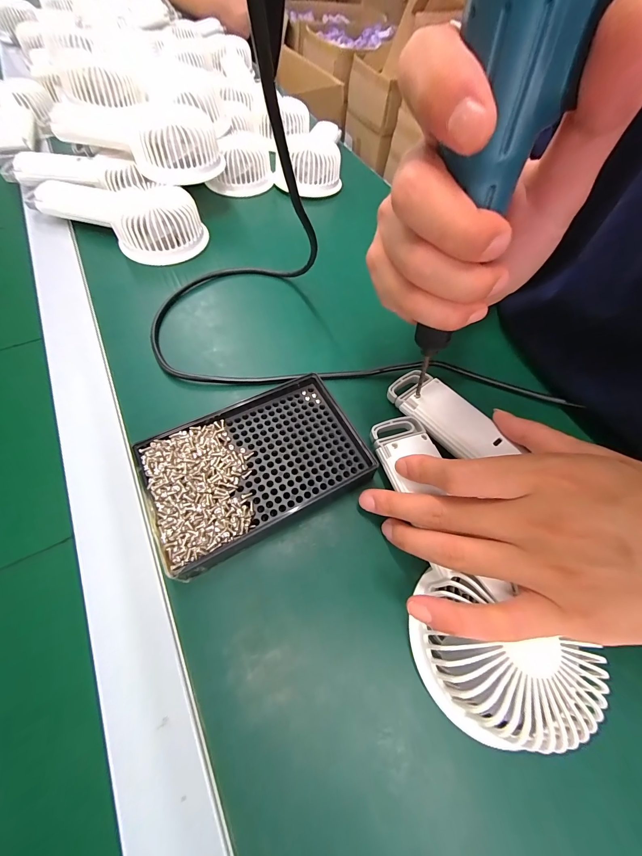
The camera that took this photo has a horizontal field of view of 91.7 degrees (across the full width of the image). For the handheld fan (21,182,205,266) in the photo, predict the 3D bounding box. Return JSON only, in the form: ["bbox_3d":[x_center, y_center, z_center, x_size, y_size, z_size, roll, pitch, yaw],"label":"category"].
[{"bbox_3d":[-0.209,-0.228,0.329,0.174,0.042,0.079,23,62,9],"label":"handheld fan"}]

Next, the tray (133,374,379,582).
[{"bbox_3d":[-0.042,0.022,0.213,0.138,0.023,0.094,-25,66,-17],"label":"tray"}]

